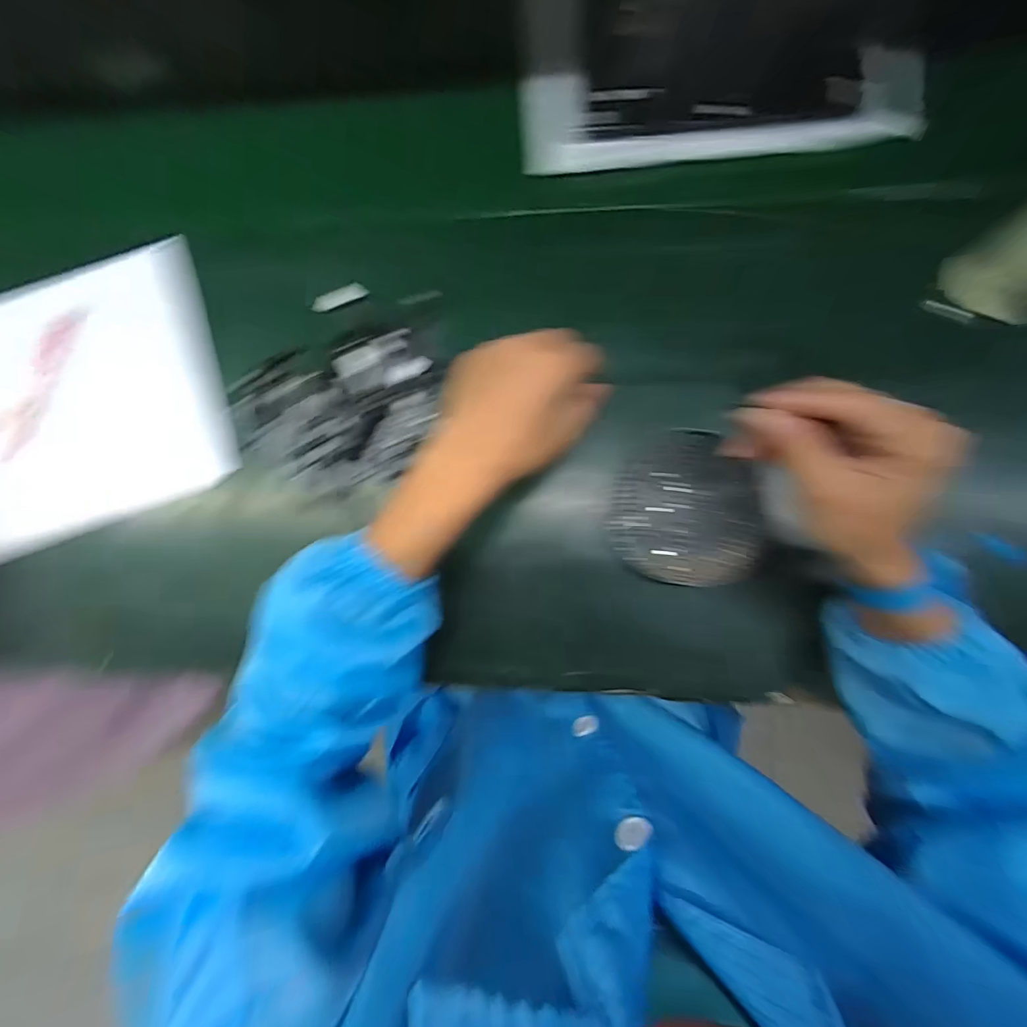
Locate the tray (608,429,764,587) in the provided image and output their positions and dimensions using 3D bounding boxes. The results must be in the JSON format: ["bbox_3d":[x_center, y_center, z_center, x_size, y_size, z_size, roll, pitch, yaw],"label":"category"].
[{"bbox_3d":[0.130,-0.006,0.332,0.106,0.024,0.114,1,87,6],"label":"tray"}]

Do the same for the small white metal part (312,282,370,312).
[{"bbox_3d":[-0.144,-0.180,0.364,0.048,0.004,0.014,-19,99,5],"label":"small white metal part"}]

